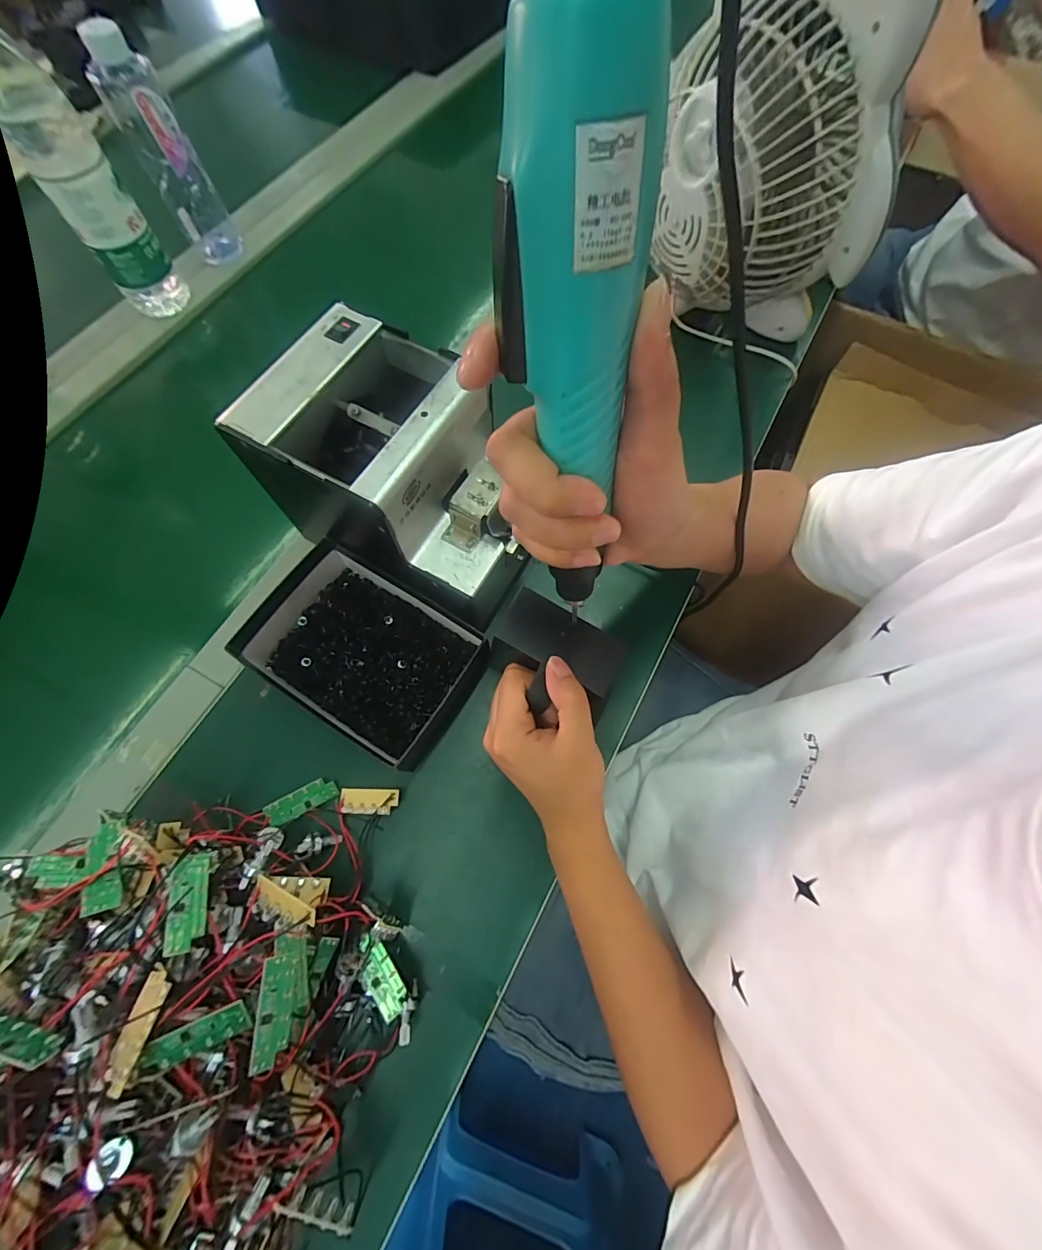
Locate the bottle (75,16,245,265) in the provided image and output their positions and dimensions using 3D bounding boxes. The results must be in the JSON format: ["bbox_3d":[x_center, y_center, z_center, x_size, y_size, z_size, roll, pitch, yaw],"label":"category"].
[{"bbox_3d":[-0.367,-0.488,0.468,0.057,0.171,0.052,-27,72,-10],"label":"bottle"}]

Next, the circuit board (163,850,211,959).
[{"bbox_3d":[-0.180,0.149,0.242,0.018,0.005,0.048,14,40,-39],"label":"circuit board"}]

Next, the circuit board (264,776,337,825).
[{"bbox_3d":[-0.160,0.129,0.327,0.048,0.004,0.018,-22,71,-23],"label":"circuit board"}]

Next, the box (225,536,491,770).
[{"bbox_3d":[-0.122,0.018,0.353,0.165,0.049,0.123,30,72,10],"label":"box"}]

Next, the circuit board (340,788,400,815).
[{"bbox_3d":[-0.113,0.129,0.329,0.046,0.004,0.018,-5,55,14],"label":"circuit board"}]

